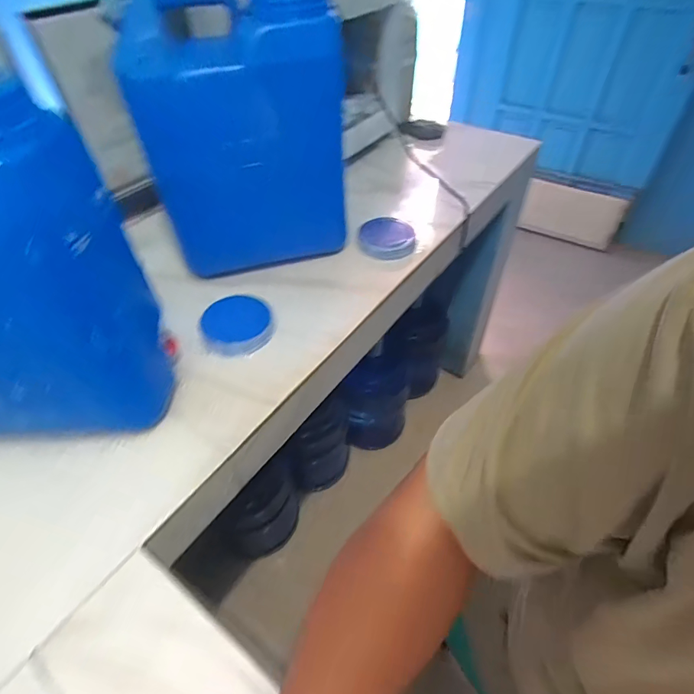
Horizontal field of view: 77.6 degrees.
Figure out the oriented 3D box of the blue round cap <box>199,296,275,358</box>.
[{"bbox_3d":[-0.182,-0.041,0.718,0.114,0.027,0.110,-1,47,1],"label":"blue round cap"}]

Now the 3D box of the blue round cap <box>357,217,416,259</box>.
[{"bbox_3d":[0.083,-0.223,0.862,0.106,0.030,0.102,-1,47,1],"label":"blue round cap"}]

